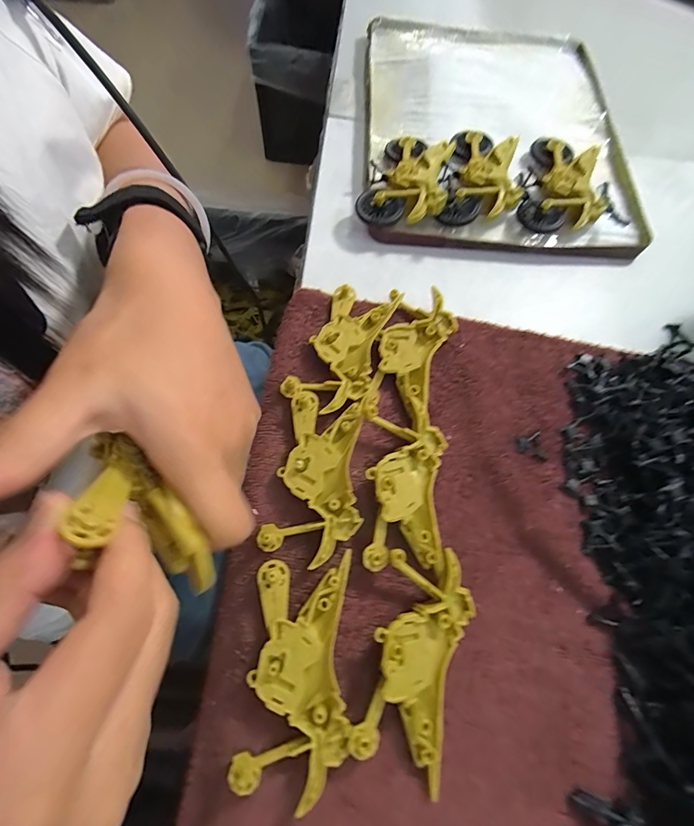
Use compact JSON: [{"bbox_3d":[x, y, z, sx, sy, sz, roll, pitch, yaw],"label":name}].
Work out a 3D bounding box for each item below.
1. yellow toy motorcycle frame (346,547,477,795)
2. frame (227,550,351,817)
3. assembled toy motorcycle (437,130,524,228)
[{"bbox_3d":[0.036,0.123,0.196,0.047,0.019,0.099,16,69,2],"label":"yellow toy motorcycle frame"},{"bbox_3d":[-0.025,0.127,0.193,0.050,0.013,0.100,5,69,-2],"label":"frame"},{"bbox_3d":[0.112,-0.201,0.321,0.059,0.023,0.106,10,69,0],"label":"assembled toy motorcycle"}]

